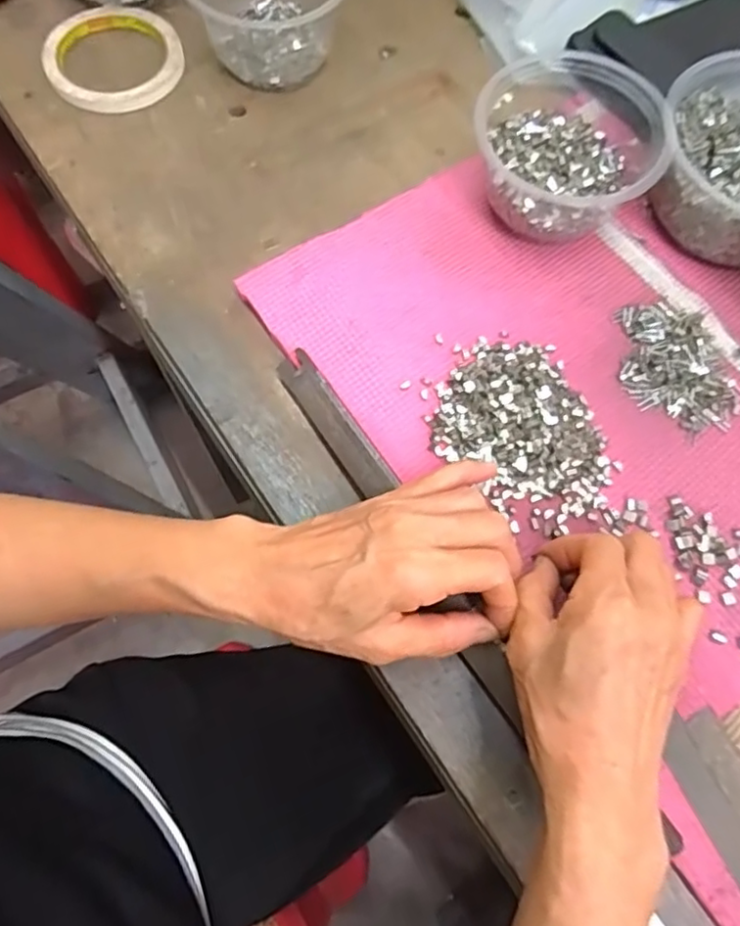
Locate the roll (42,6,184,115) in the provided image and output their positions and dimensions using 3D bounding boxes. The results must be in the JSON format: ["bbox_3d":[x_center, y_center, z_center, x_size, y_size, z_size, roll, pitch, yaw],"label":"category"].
[{"bbox_3d":[-0.186,-0.297,0.458,0.095,0.015,0.093,0,71,0],"label":"roll"}]

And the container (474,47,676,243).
[{"bbox_3d":[0.125,-0.194,0.395,0.103,0.070,0.109,0,71,0],"label":"container"}]

